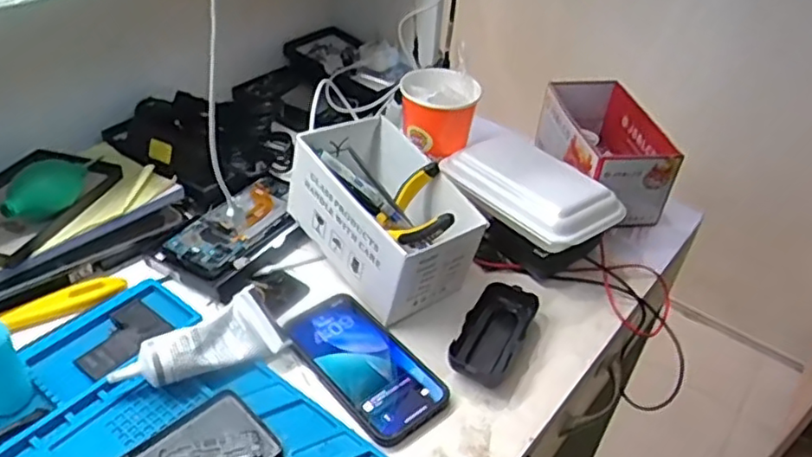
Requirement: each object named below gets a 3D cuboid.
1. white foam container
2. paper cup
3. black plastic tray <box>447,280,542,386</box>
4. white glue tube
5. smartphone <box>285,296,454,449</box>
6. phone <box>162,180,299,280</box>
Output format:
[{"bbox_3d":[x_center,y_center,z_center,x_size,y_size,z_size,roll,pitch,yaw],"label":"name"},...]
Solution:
[{"bbox_3d":[0.126,-0.043,0.648,0.110,0.040,0.176,-29,50,-34],"label":"white foam container"},{"bbox_3d":[0.036,-0.127,0.706,0.082,0.068,0.075,3,39,-3],"label":"paper cup"},{"bbox_3d":[0.077,0.094,0.573,0.052,0.023,0.110,21,42,18],"label":"black plastic tray"},{"bbox_3d":[-0.169,0.092,0.523,0.134,0.036,0.053,-14,43,-22],"label":"white glue tube"},{"bbox_3d":[-0.034,0.114,0.544,0.076,0.015,0.144,-27,49,-33],"label":"smartphone"},{"bbox_3d":[-0.175,0.000,0.658,0.080,0.019,0.138,28,44,25],"label":"phone"}]

